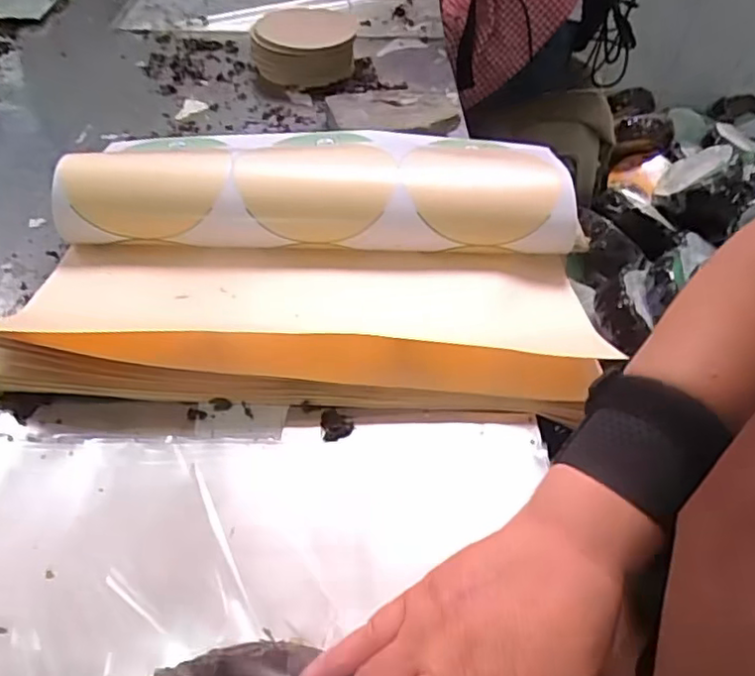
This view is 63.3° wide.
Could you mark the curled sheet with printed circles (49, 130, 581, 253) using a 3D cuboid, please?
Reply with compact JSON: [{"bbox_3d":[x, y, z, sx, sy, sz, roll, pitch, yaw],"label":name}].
[{"bbox_3d":[-0.056,-0.157,0.634,0.499,0.063,0.164,0,46,-3],"label":"curled sheet with printed circles"}]

